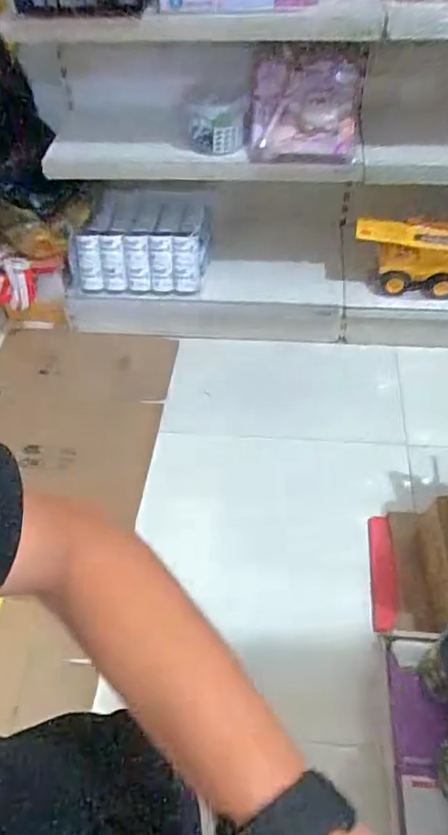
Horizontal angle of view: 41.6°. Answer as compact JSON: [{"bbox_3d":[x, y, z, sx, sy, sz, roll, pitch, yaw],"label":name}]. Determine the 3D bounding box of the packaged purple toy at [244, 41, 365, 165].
[{"bbox_3d":[0.194,-0.736,1.403,0.265,0.274,0.067,3,51,-3],"label":"packaged purple toy"}]

